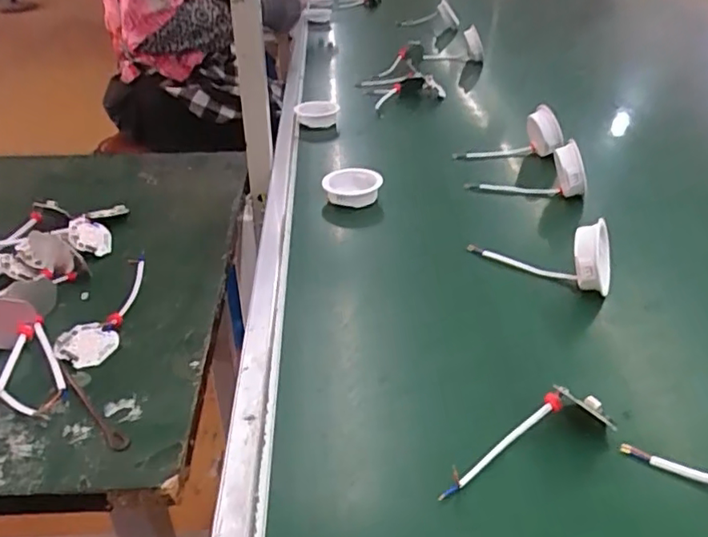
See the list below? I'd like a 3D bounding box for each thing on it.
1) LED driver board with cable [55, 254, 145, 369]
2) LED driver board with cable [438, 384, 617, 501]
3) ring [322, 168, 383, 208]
[{"bbox_3d":[-0.238,0.037,0.590,0.046,0.017,0.159,3,38,7],"label":"LED driver board with cable"},{"bbox_3d":[0.116,0.113,0.418,0.141,0.035,0.041,-15,39,-16],"label":"LED driver board with cable"},{"bbox_3d":[-0.001,-0.102,0.743,0.065,0.028,0.060,-1,37,1],"label":"ring"}]

